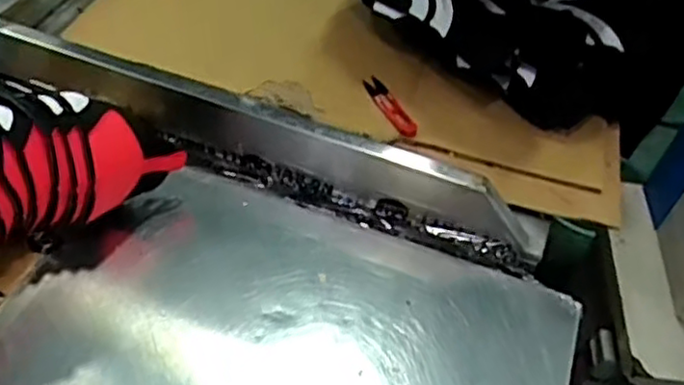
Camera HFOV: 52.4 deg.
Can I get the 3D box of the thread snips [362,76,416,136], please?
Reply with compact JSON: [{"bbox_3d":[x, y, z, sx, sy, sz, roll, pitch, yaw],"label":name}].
[{"bbox_3d":[0.055,-0.097,0.796,0.025,0.013,0.103,-16,54,-19],"label":"thread snips"}]

